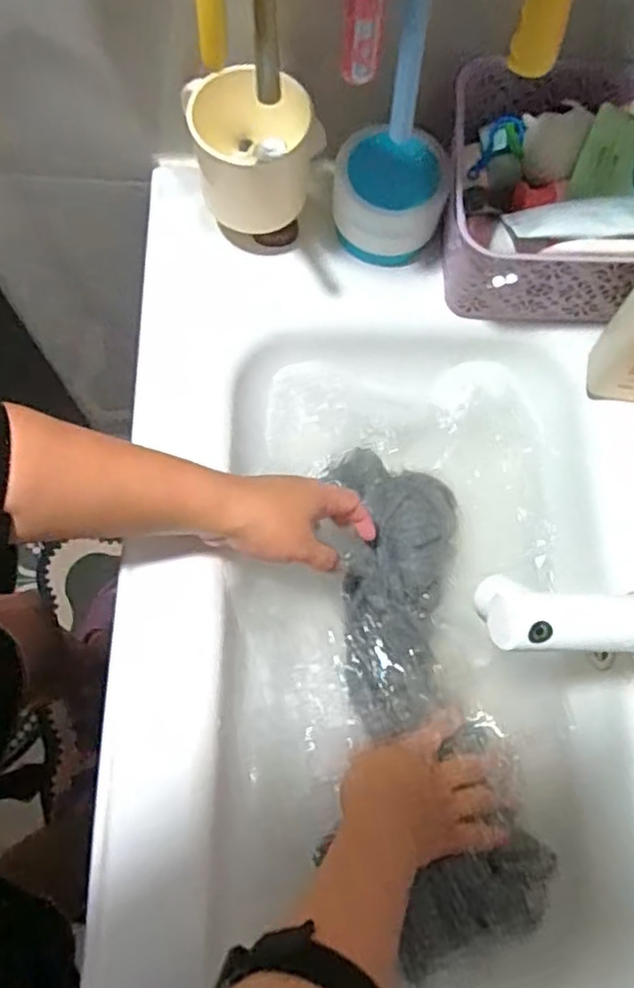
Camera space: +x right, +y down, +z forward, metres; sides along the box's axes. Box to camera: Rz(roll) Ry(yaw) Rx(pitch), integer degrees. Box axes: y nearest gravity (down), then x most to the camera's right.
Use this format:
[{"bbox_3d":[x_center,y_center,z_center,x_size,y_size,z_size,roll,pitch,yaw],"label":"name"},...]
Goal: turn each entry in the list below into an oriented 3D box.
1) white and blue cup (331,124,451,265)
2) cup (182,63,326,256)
[{"bbox_3d":[0.054,-0.234,0.531,0.083,0.078,0.079,1,71,-2],"label":"white and blue cup"},{"bbox_3d":[-0.048,-0.246,0.504,0.100,0.118,0.080,0,71,-3],"label":"cup"}]

